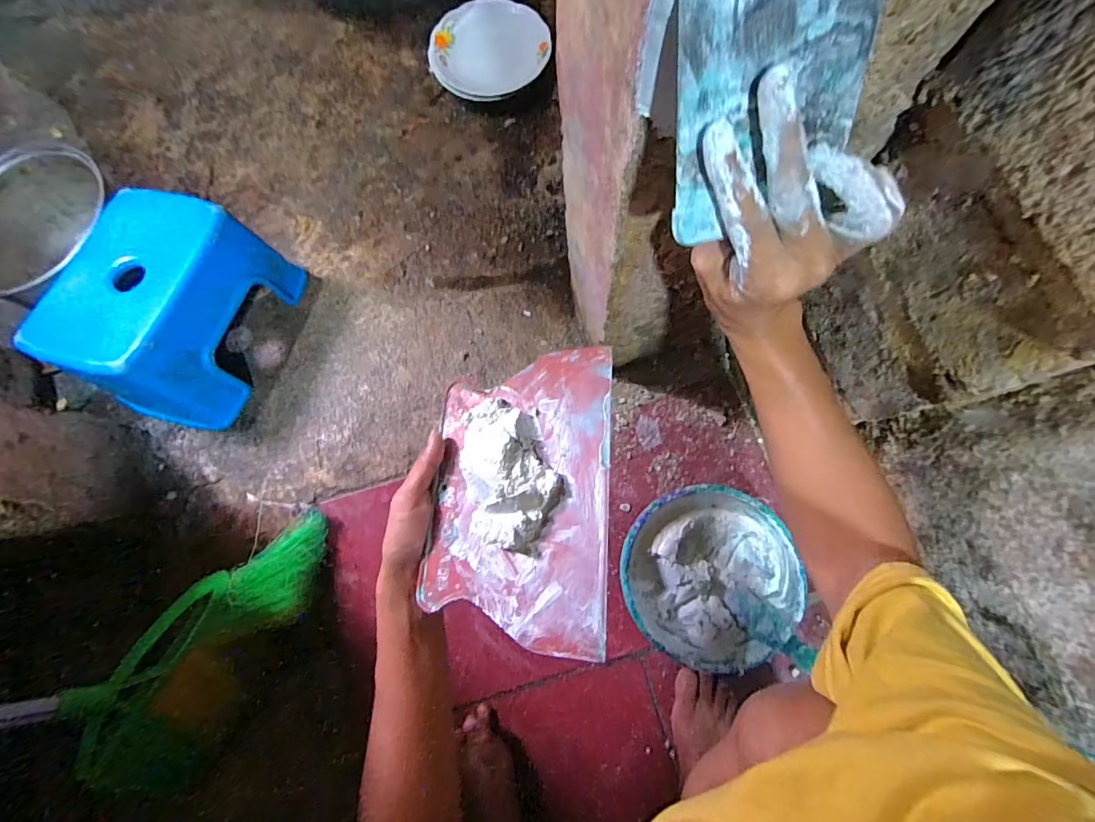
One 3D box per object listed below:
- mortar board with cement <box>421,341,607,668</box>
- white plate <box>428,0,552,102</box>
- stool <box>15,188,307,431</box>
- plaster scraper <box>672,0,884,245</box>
[{"bbox_3d":[-0.026,0.054,0.332,0.136,0.034,0.205,-3,72,18],"label":"mortar board with cement"},{"bbox_3d":[-0.108,-0.646,0.835,0.189,0.041,0.215,22,75,8],"label":"white plate"},{"bbox_3d":[-0.514,-0.129,0.637,0.185,0.166,0.272,10,73,5],"label":"stool"},{"bbox_3d":[0.094,-0.128,0.199,0.077,0.102,0.004,-10,45,4],"label":"plaster scraper"}]

